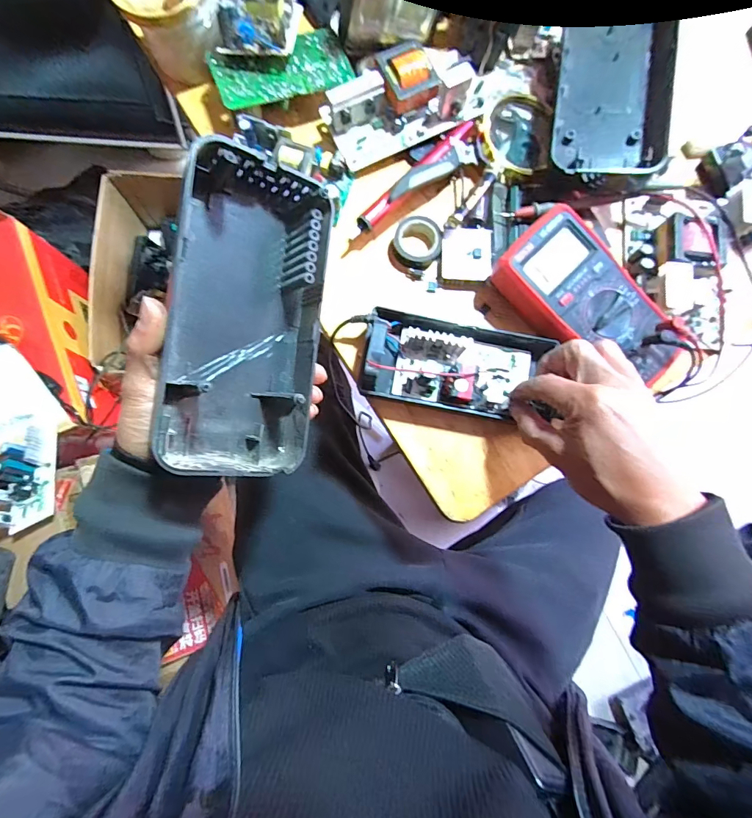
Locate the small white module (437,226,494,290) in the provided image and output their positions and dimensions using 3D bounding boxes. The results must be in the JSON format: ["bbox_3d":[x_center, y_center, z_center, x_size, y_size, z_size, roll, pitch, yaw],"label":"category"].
[{"bbox_3d":[0.091,-0.152,0.424,0.050,0.016,0.058,6,81,-2],"label":"small white module"}]

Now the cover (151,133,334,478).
[{"bbox_3d":[-0.087,-0.063,0.294,0.099,0.045,0.210,6,90,-35],"label":"cover"}]

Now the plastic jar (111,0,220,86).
[{"bbox_3d":[-0.200,-0.393,0.419,0.096,0.081,0.080,24,81,1],"label":"plastic jar"}]

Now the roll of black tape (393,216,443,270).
[{"bbox_3d":[0.042,-0.168,0.426,0.047,0.023,0.044,0,81,-3],"label":"roll of black tape"}]

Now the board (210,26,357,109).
[{"bbox_3d":[-0.094,-0.343,0.422,0.134,0.012,0.064,-25,83,-7],"label":"board"}]

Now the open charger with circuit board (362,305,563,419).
[{"bbox_3d":[0.070,-0.041,0.388,0.158,0.048,0.083,11,81,-1],"label":"open charger with circuit board"}]

